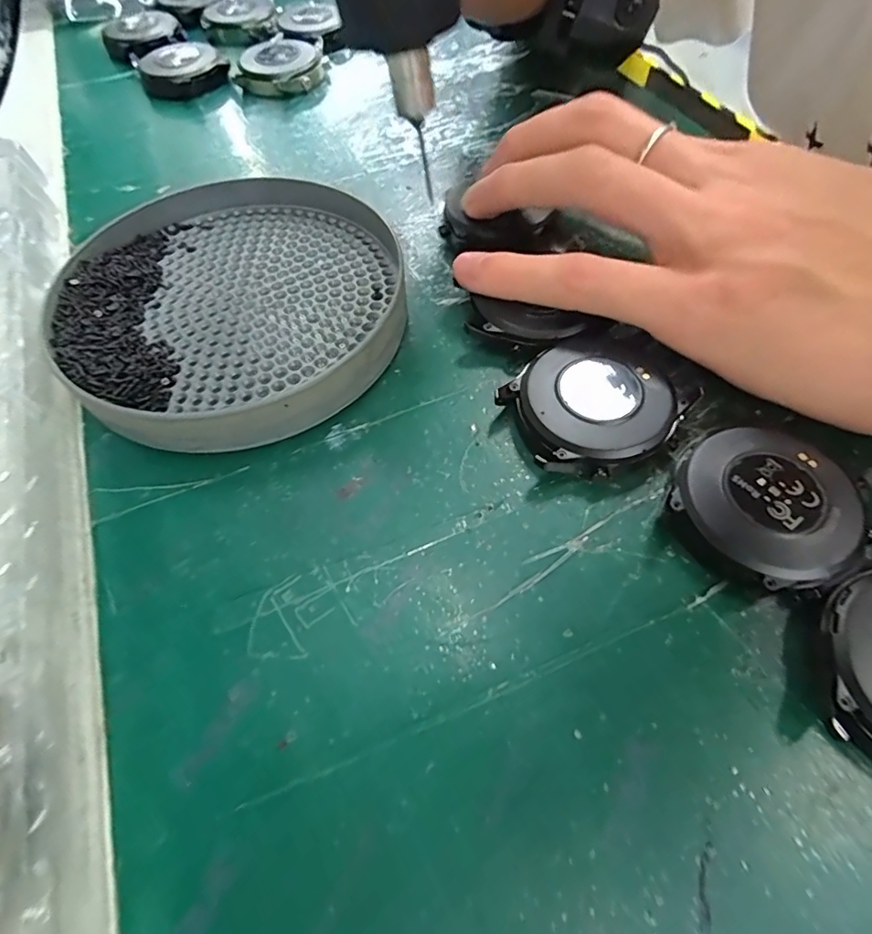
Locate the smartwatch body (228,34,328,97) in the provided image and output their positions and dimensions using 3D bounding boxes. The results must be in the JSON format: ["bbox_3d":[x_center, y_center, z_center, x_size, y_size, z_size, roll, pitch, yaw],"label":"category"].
[{"bbox_3d":[-0.083,-0.220,0.281,0.043,0.010,0.047,5,59,6],"label":"smartwatch body"}]

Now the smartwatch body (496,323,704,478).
[{"bbox_3d":[0.049,-0.020,0.153,0.051,0.013,0.042,-31,64,-17],"label":"smartwatch body"}]

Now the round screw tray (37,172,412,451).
[{"bbox_3d":[-0.068,-0.058,0.176,0.110,0.019,0.119,0,59,0],"label":"round screw tray"}]

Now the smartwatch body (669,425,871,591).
[{"bbox_3d":[0.085,0.009,0.133,0.040,0.012,0.043,-26,62,-14],"label":"smartwatch body"}]

